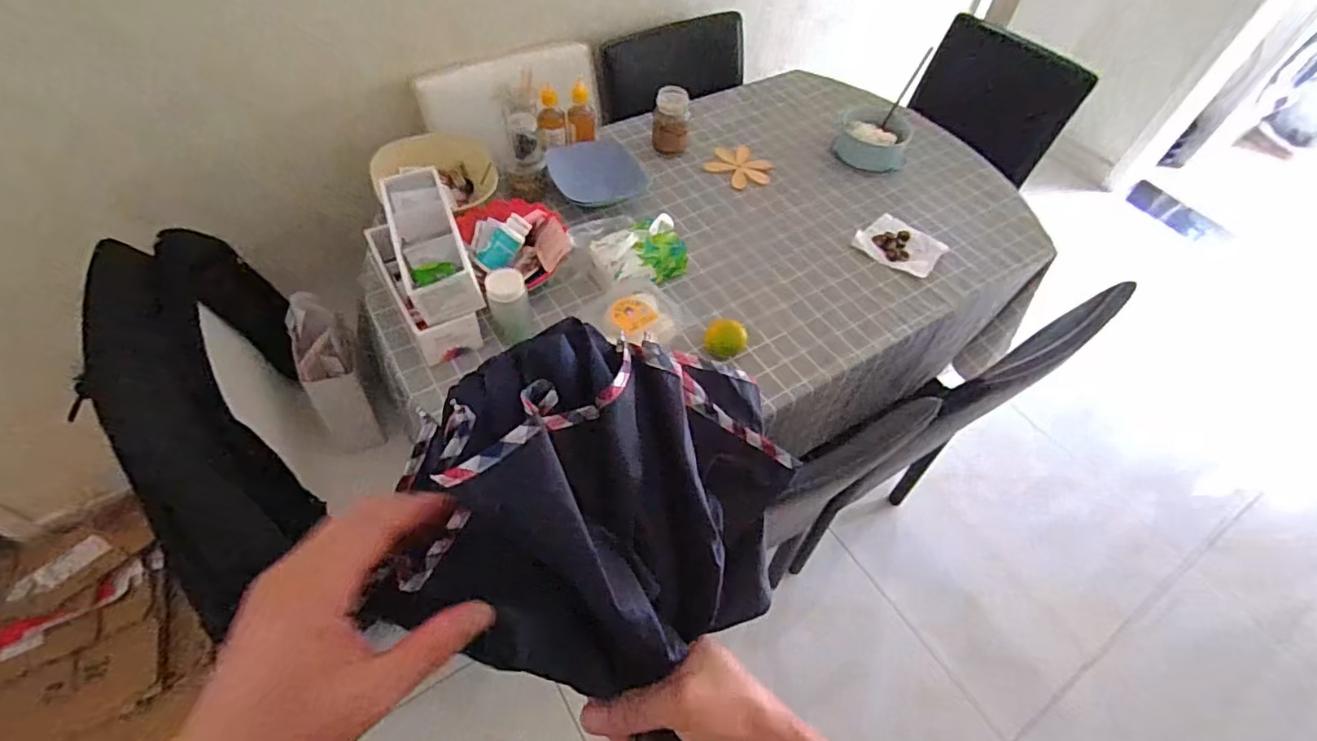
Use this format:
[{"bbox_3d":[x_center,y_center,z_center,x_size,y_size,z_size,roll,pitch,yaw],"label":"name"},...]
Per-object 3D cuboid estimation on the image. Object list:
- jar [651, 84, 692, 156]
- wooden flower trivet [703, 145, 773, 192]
[{"bbox_3d":[0.027,-0.527,1.255,0.082,0.119,0.069,6,53,-1],"label":"jar"},{"bbox_3d":[0.172,-0.443,1.277,0.126,0.004,0.140,-30,62,-24],"label":"wooden flower trivet"}]

